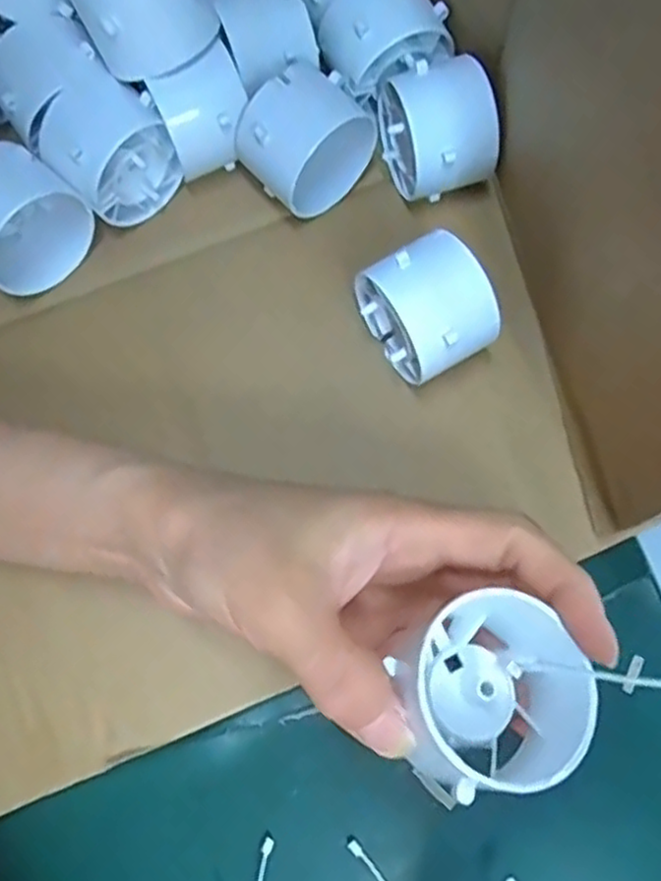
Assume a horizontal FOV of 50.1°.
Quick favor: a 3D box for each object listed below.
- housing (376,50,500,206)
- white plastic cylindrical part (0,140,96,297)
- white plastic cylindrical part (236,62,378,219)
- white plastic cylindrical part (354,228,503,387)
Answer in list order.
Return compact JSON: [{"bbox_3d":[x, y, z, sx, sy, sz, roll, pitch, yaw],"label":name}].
[{"bbox_3d":[0.043,-0.129,0.298,0.037,0.050,0.048,-18,75,-6],"label":"housing"},{"bbox_3d":[-0.127,-0.088,0.288,0.033,0.053,0.046,43,77,11],"label":"white plastic cylindrical part"},{"bbox_3d":[-0.012,-0.123,0.296,0.050,0.050,0.038,-44,79,-12],"label":"white plastic cylindrical part"},{"bbox_3d":[0.036,-0.050,0.276,0.041,0.049,0.050,-28,76,-9],"label":"white plastic cylindrical part"}]

